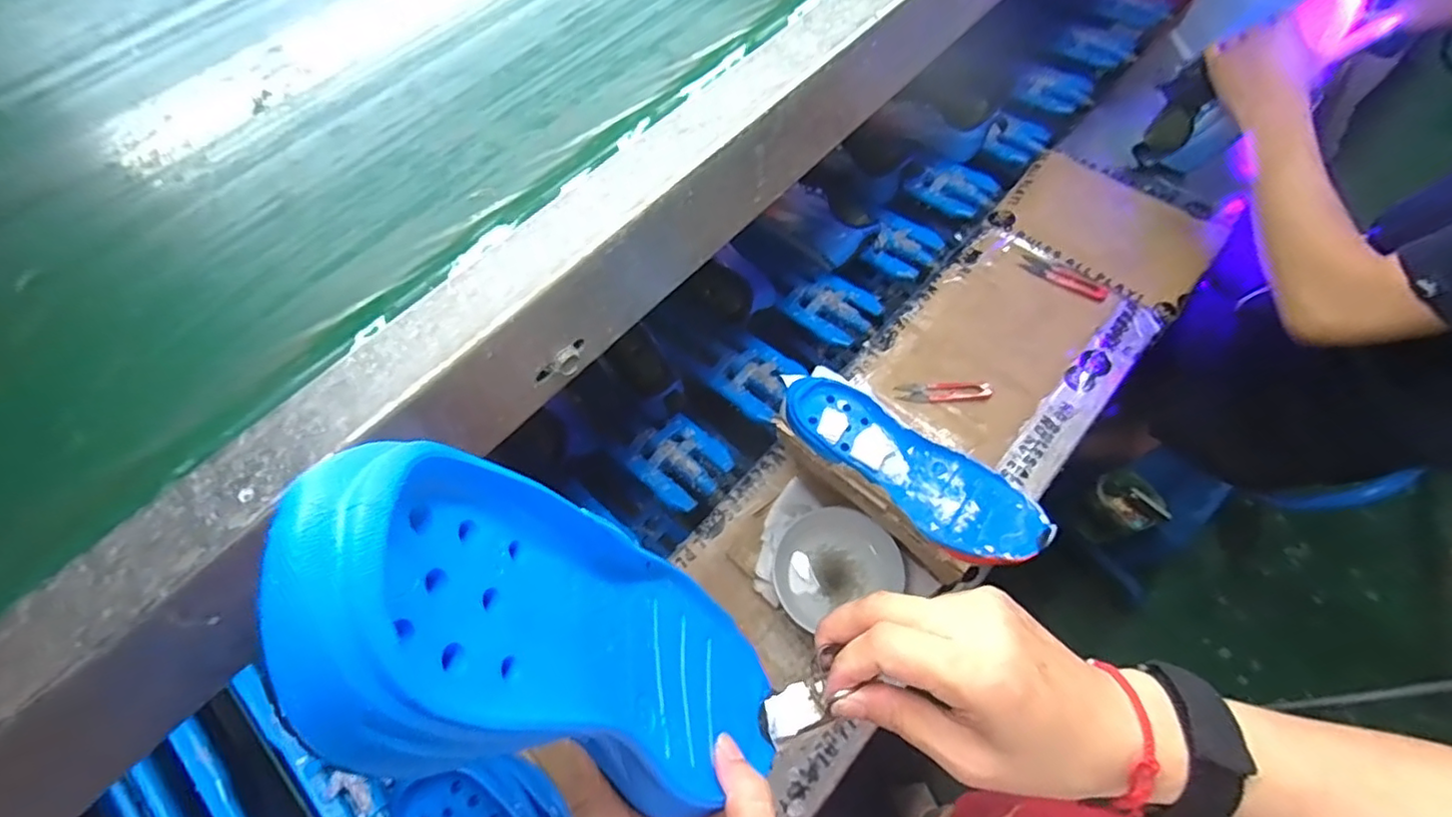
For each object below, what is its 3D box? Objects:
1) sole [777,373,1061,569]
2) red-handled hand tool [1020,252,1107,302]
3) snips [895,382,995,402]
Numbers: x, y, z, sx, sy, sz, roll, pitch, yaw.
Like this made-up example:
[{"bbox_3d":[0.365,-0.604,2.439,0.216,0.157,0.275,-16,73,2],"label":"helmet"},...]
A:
[{"bbox_3d":[0.167,0.053,0.567,0.264,0.031,0.092,31,67,14],"label":"sole"},{"bbox_3d":[0.406,-0.156,0.737,0.102,0.011,0.029,35,68,16],"label":"red-handled hand tool"},{"bbox_3d":[0.236,-0.018,0.664,0.099,0.011,0.021,1,63,0],"label":"snips"}]

